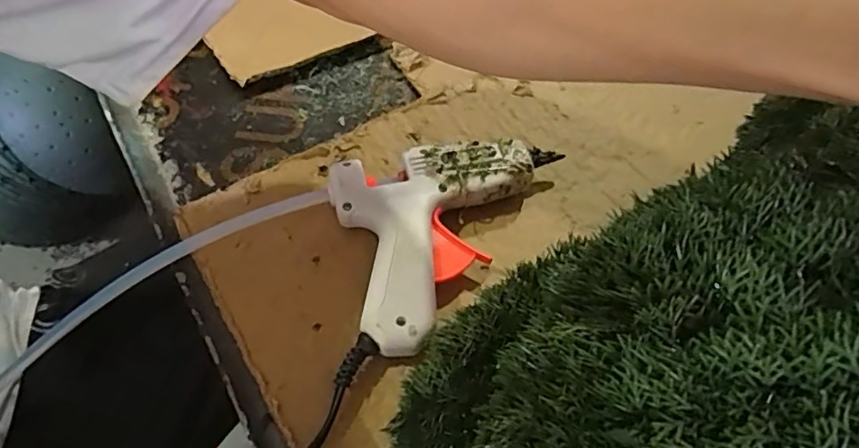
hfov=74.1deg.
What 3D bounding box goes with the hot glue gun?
[{"bbox_3d":[-0.005,-0.007,0.312,0.092,0.028,0.146,33,60,17],"label":"hot glue gun"}]

